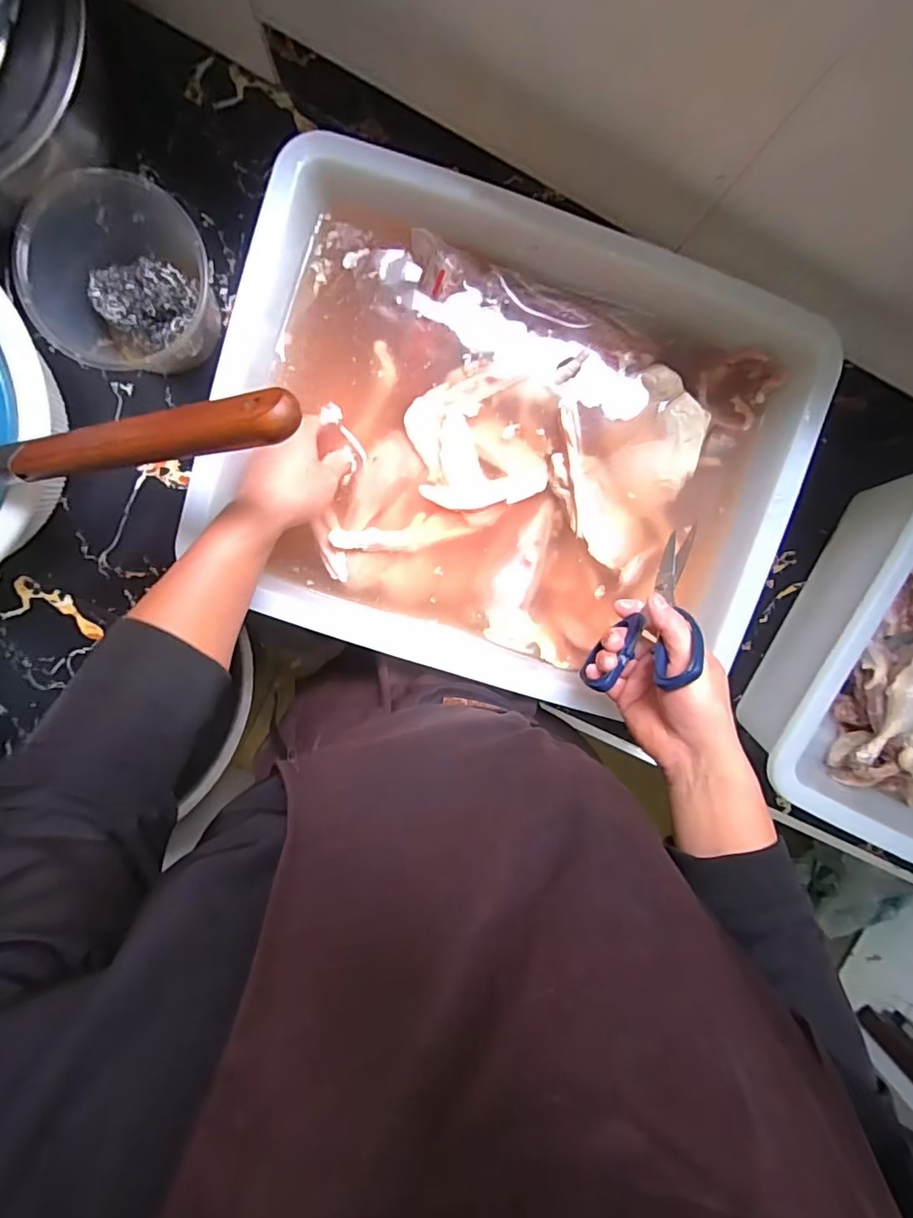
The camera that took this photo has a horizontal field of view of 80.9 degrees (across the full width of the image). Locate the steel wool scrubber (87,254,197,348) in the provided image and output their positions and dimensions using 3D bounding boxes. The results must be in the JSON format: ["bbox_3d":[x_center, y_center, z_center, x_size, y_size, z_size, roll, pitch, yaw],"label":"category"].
[{"bbox_3d":[-0.301,-0.297,0.521,0.099,0.052,0.063,8,97,-3],"label":"steel wool scrubber"}]

